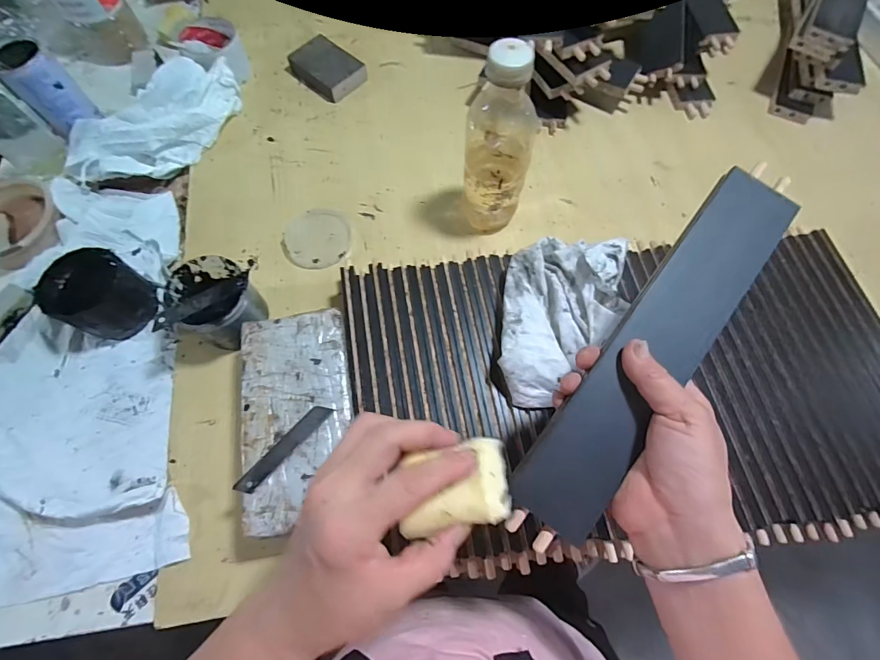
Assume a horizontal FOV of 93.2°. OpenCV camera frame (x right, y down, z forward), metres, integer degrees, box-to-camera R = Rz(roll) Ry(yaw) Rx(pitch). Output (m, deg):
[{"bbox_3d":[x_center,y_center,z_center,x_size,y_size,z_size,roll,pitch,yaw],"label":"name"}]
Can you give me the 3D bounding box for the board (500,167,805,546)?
[{"bbox_3d":[0.148,0.009,0.280,0.057,0.017,0.299,38,79,11],"label":"board"}]

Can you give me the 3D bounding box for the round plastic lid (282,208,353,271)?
[{"bbox_3d":[-0.155,-0.116,0.525,0.084,0.011,0.084,0,71,-1],"label":"round plastic lid"}]

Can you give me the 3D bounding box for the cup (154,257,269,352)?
[{"bbox_3d":[-0.237,-0.025,0.452,0.082,0.091,0.085,0,71,-1],"label":"cup"}]

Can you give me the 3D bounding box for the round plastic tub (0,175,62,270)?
[{"bbox_3d":[-0.542,-0.138,0.531,0.123,0.050,0.121,0,71,-1],"label":"round plastic tub"}]

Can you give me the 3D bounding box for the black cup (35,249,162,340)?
[{"bbox_3d":[-0.385,-0.043,0.466,0.091,0.075,0.084,0,71,-1],"label":"black cup"}]

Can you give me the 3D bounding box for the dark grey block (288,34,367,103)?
[{"bbox_3d":[-0.168,-0.389,0.621,0.098,0.024,0.071,39,75,12],"label":"dark grey block"}]

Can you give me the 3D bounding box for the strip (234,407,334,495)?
[{"bbox_3d":[-0.139,0.105,0.372,0.016,0.004,0.098,40,74,14],"label":"strip"}]

